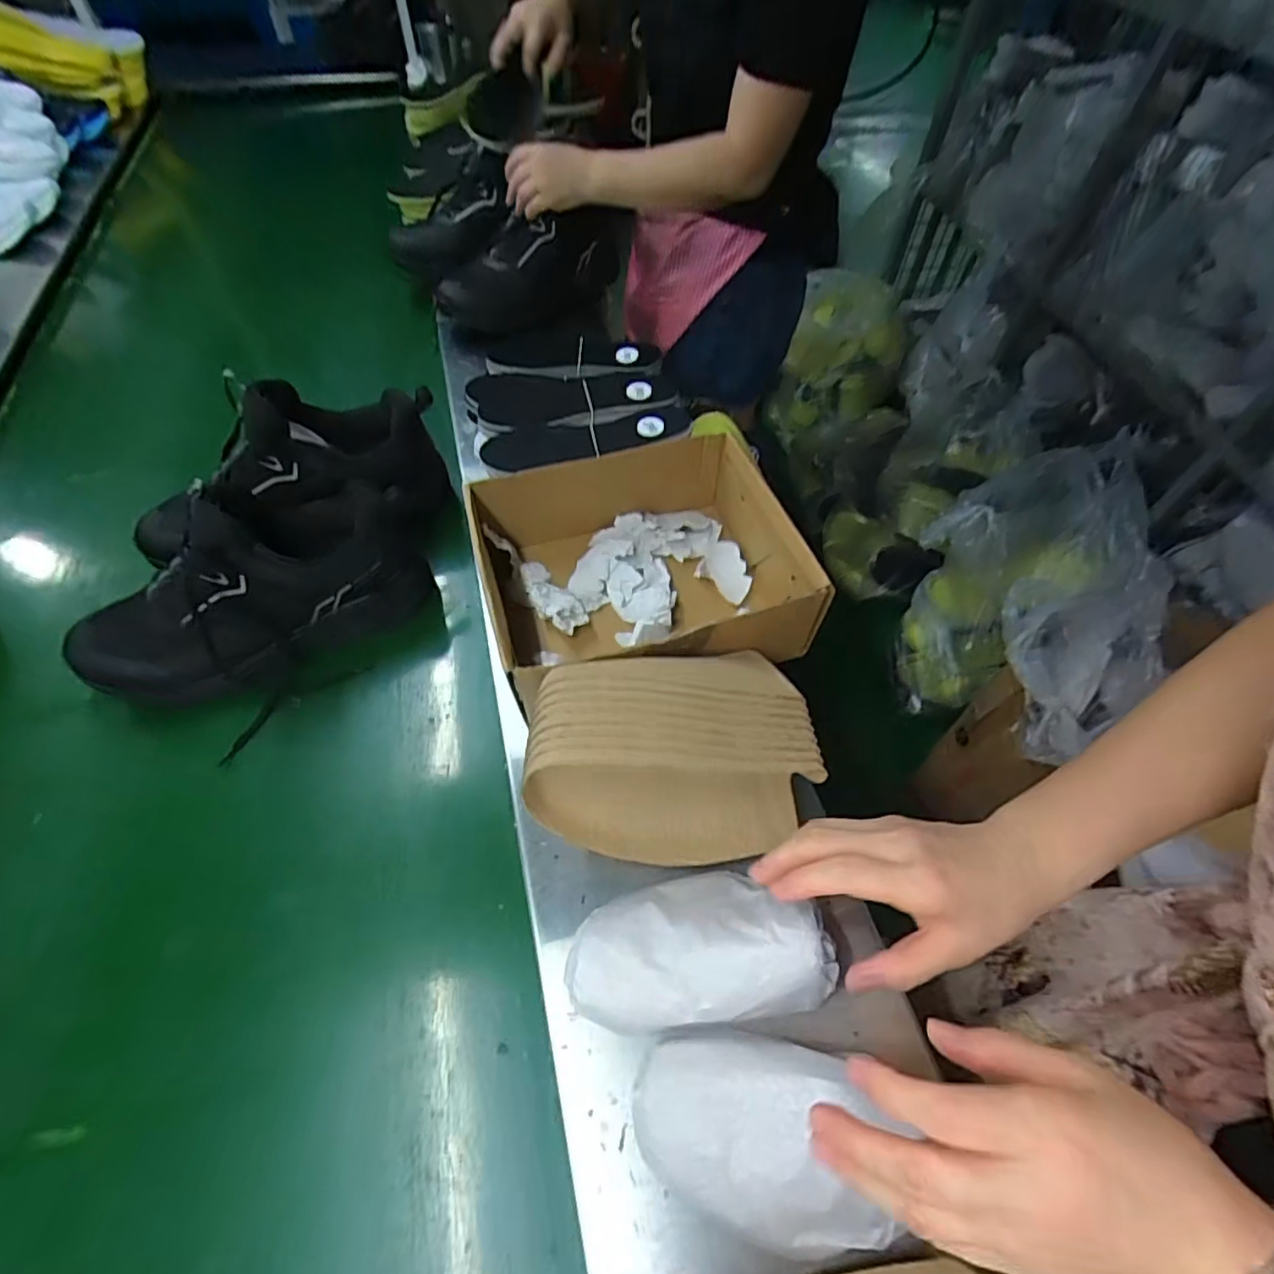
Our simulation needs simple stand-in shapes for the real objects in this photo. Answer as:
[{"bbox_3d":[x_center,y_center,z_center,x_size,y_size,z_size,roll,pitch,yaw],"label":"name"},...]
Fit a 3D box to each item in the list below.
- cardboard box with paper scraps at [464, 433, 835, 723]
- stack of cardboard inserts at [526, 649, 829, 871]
[{"bbox_3d":[0.004,-0.054,0.564,0.268,0.102,0.236,-13,57,-10],"label":"cardboard box with paper scraps"},{"bbox_3d":[0.026,0.083,0.449,0.198,0.118,0.138,-9,56,-8],"label":"stack of cardboard inserts"}]

